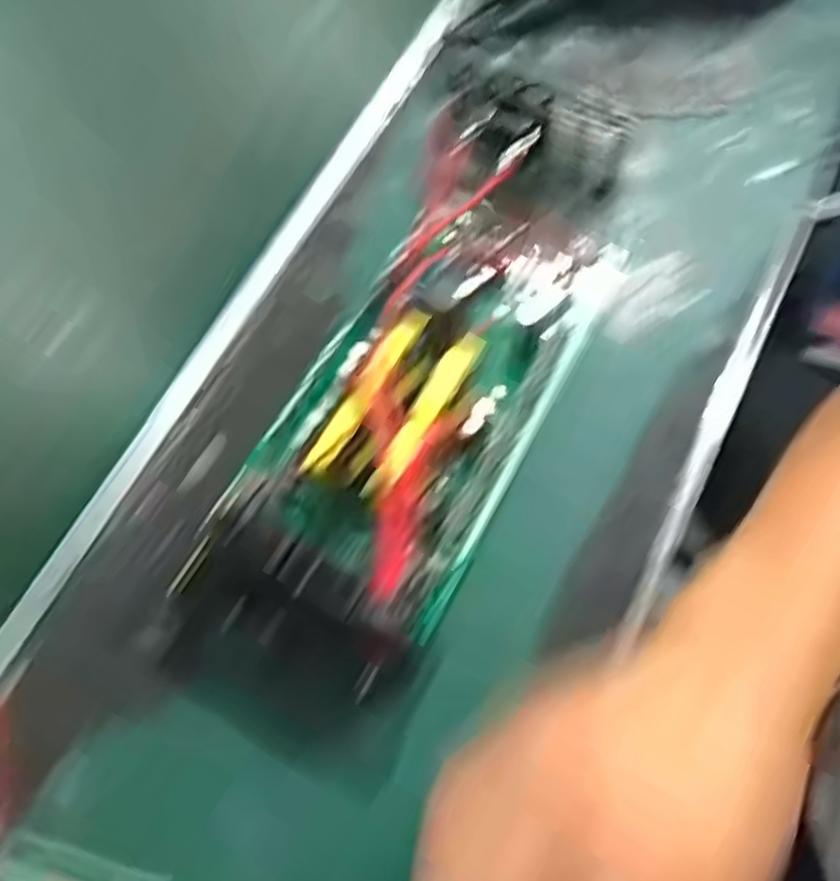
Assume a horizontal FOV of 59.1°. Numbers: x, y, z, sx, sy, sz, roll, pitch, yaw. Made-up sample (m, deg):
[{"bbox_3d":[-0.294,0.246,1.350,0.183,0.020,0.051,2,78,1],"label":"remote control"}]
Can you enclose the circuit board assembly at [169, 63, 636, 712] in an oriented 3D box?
[{"bbox_3d":[0.015,-0.060,0.393,0.127,0.052,0.371,22,70,14],"label":"circuit board assembly"}]

